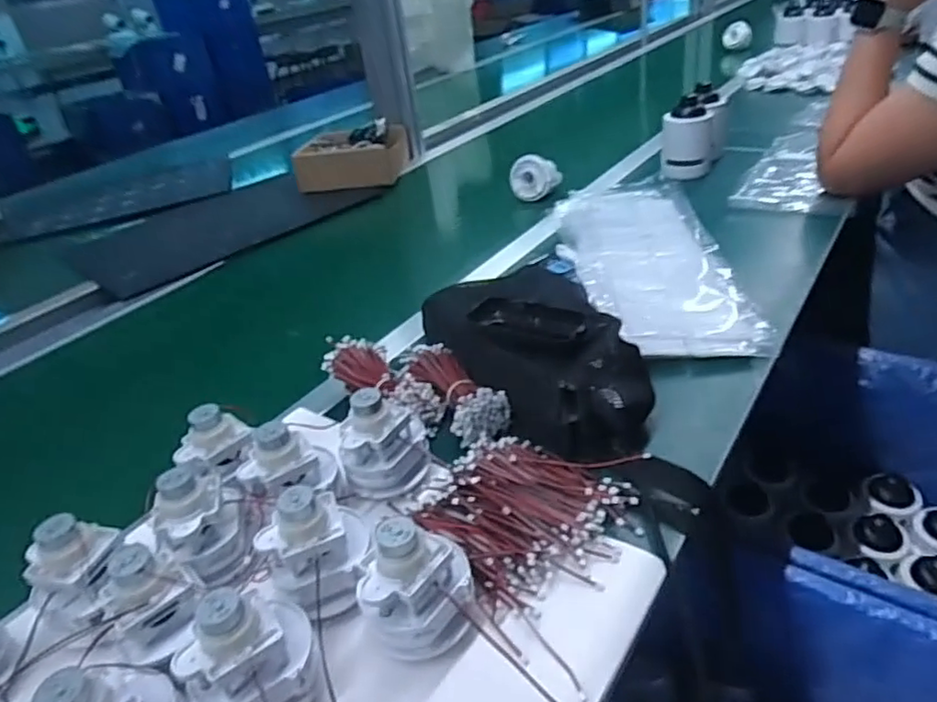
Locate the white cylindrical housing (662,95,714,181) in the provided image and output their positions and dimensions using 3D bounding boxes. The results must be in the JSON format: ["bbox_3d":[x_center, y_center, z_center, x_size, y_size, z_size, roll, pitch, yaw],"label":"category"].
[{"bbox_3d":[0.366,-0.352,1.038,0.081,0.110,0.076,6,35,21],"label":"white cylindrical housing"}]

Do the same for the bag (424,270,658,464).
[{"bbox_3d":[0.072,0.002,0.569,0.136,0.082,0.228,-21,35,-20],"label":"bag"}]

